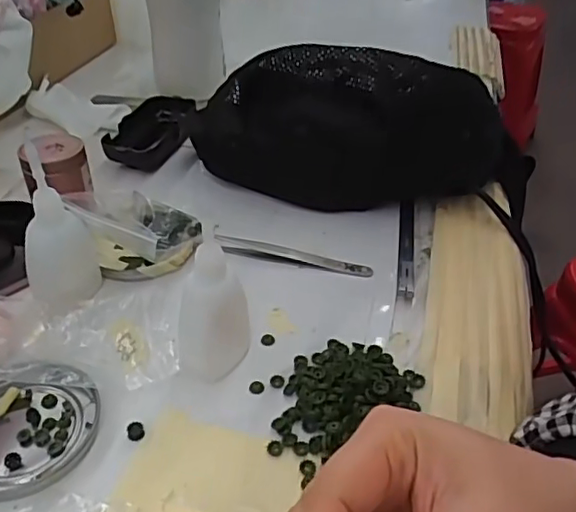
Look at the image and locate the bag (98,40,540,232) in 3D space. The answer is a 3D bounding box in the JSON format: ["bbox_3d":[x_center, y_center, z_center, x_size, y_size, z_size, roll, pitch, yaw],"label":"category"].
[{"bbox_3d":[0.018,-0.116,0.484,0.356,0.104,0.108,12,40,13],"label":"bag"}]

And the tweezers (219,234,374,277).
[{"bbox_3d":[0.004,0.000,0.417,0.111,0.012,0.013,8,39,8],"label":"tweezers"}]

